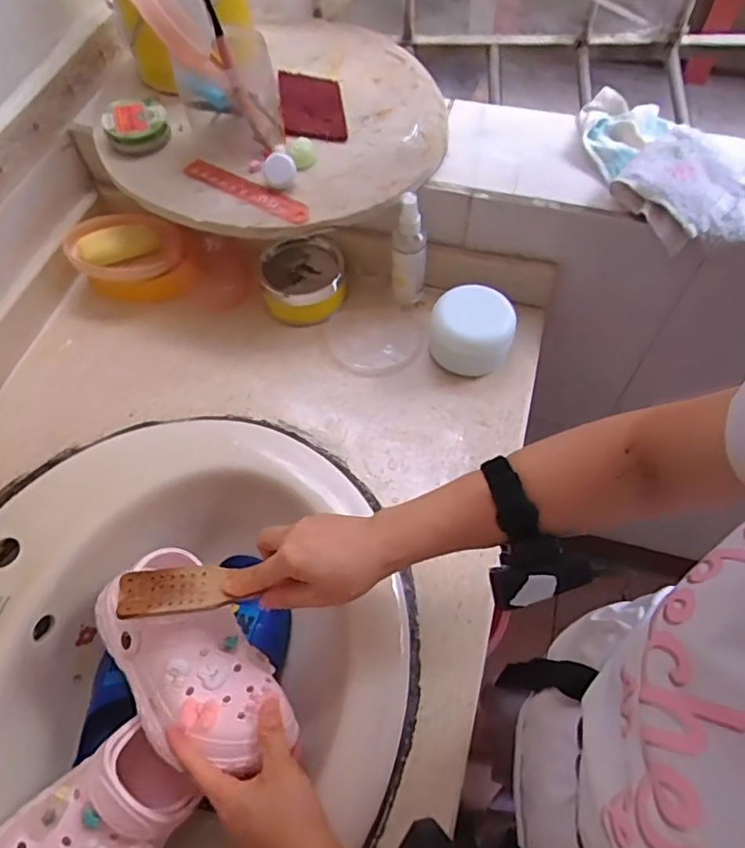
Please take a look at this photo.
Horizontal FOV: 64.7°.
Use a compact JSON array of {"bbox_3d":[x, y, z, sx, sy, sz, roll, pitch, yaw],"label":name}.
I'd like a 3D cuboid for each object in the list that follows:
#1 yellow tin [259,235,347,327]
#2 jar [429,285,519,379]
[{"bbox_3d":[-0.082,-0.171,0.703,0.093,0.053,0.094,-1,59,1],"label":"yellow tin"},{"bbox_3d":[0.112,-0.102,0.655,0.086,0.072,0.083,-1,59,1],"label":"jar"}]

